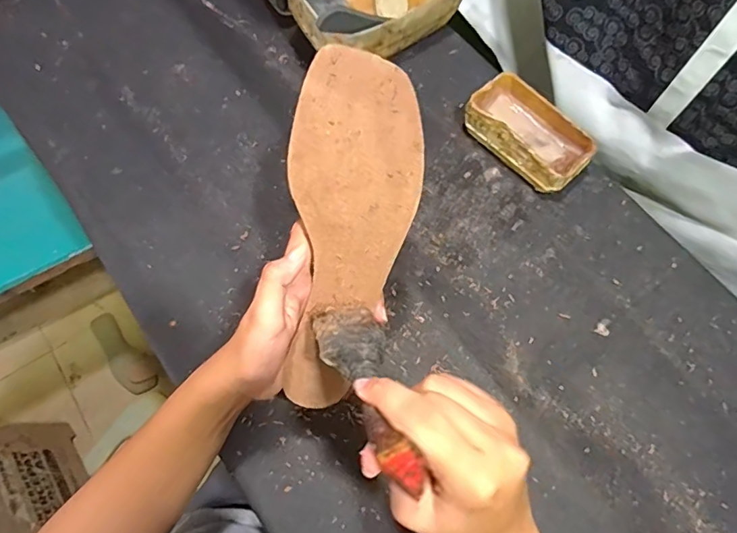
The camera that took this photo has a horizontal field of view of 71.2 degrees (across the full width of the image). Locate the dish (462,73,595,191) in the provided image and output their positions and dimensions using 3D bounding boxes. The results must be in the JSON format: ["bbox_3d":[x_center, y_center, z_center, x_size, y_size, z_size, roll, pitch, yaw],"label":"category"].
[{"bbox_3d":[0.167,-0.138,0.532,0.128,0.041,0.076,43,73,14],"label":"dish"}]

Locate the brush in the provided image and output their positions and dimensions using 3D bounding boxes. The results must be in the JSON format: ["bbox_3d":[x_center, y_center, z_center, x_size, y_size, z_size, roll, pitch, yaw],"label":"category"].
[{"bbox_3d":[-0.001,0.060,0.277,0.038,0.010,0.147,-18,28,-7],"label":"brush"}]

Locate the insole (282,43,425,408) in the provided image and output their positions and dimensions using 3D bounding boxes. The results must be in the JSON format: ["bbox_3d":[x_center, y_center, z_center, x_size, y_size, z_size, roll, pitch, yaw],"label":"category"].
[{"bbox_3d":[-0.015,-0.015,0.344,0.081,0.022,0.240,10,104,2],"label":"insole"}]

